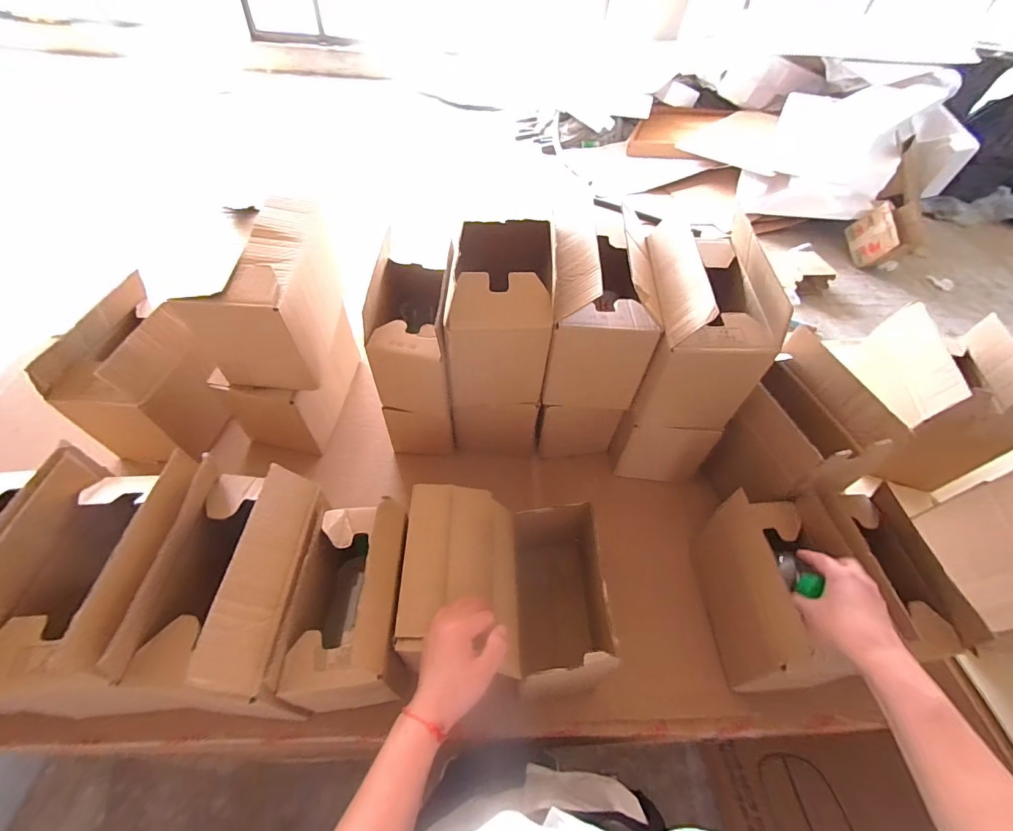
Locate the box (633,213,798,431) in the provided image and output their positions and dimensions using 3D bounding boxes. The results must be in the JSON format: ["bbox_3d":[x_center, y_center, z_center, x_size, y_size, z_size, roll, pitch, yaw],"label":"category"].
[{"bbox_3d":[0.256,-0.116,0.603,0.132,0.223,0.222,6,53,-1],"label":"box"}]

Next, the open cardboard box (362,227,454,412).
[{"bbox_3d":[-0.141,-0.142,0.639,0.105,0.174,0.232,-1,53,-6],"label":"open cardboard box"}]

